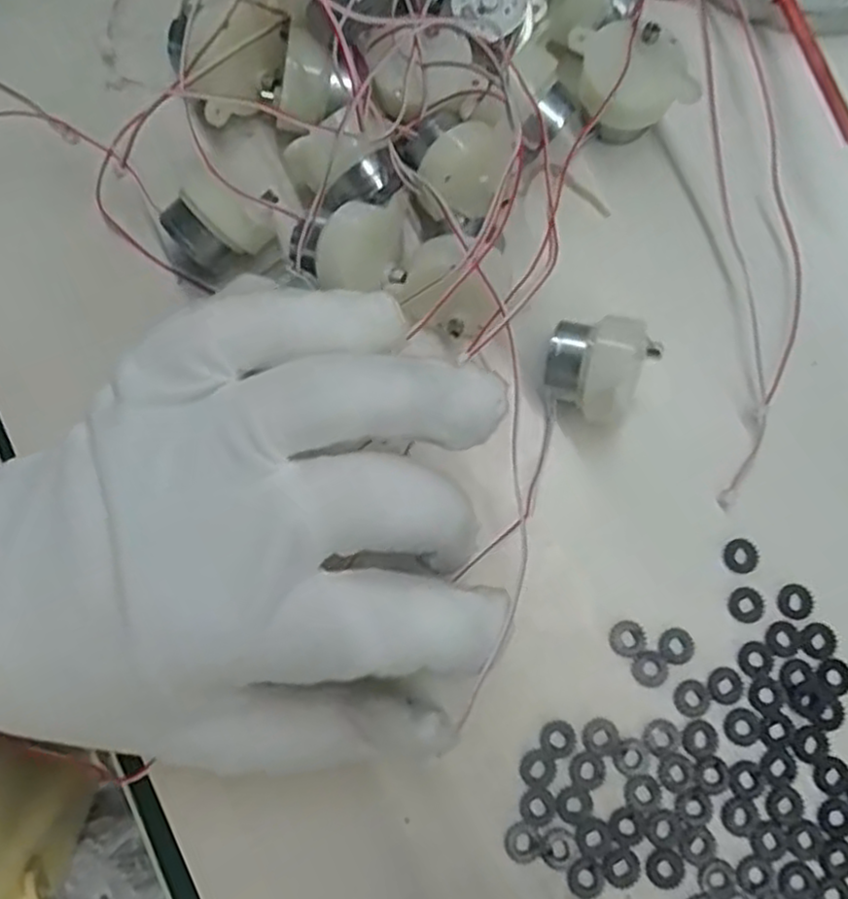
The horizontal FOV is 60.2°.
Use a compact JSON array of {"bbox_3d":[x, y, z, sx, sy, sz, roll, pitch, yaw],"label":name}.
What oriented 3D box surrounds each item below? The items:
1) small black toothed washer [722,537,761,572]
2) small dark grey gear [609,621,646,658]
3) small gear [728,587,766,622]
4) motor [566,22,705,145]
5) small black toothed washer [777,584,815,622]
[{"bbox_3d":[0.098,0.033,0.225,0.011,0.004,0.010,0,79,-1],"label":"small black toothed washer"},{"bbox_3d":[0.062,0.057,0.220,0.011,0.004,0.011,-30,81,-6],"label":"small dark grey gear"},{"bbox_3d":[0.099,0.047,0.222,0.011,0.004,0.010,1,79,-1],"label":"small gear"},{"bbox_3d":[0.066,-0.121,0.243,0.033,0.029,0.032,0,79,-1],"label":"motor"},{"bbox_3d":[0.114,0.046,0.222,0.011,0.004,0.011,0,79,-1],"label":"small black toothed washer"}]

